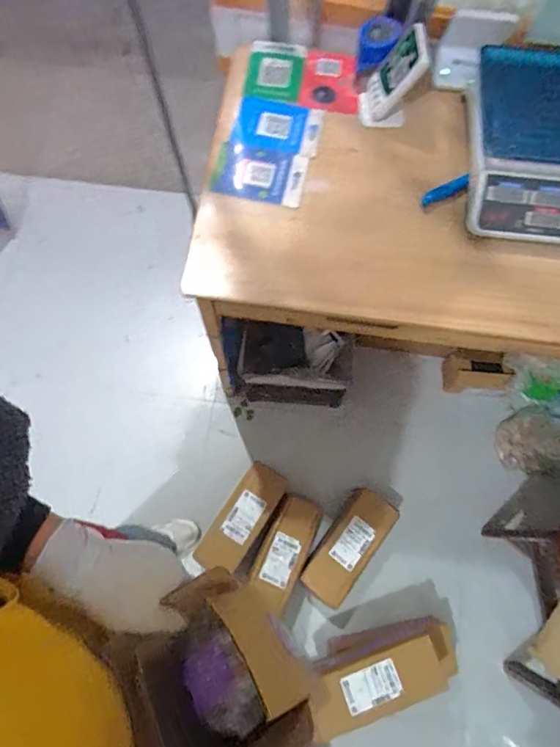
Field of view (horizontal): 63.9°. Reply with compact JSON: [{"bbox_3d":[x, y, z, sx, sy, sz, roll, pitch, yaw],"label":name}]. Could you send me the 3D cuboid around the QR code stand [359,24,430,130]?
[{"bbox_3d":[0.207,-0.546,0.827,0.096,0.139,0.092,2,71,-1],"label":"QR code stand"}]

